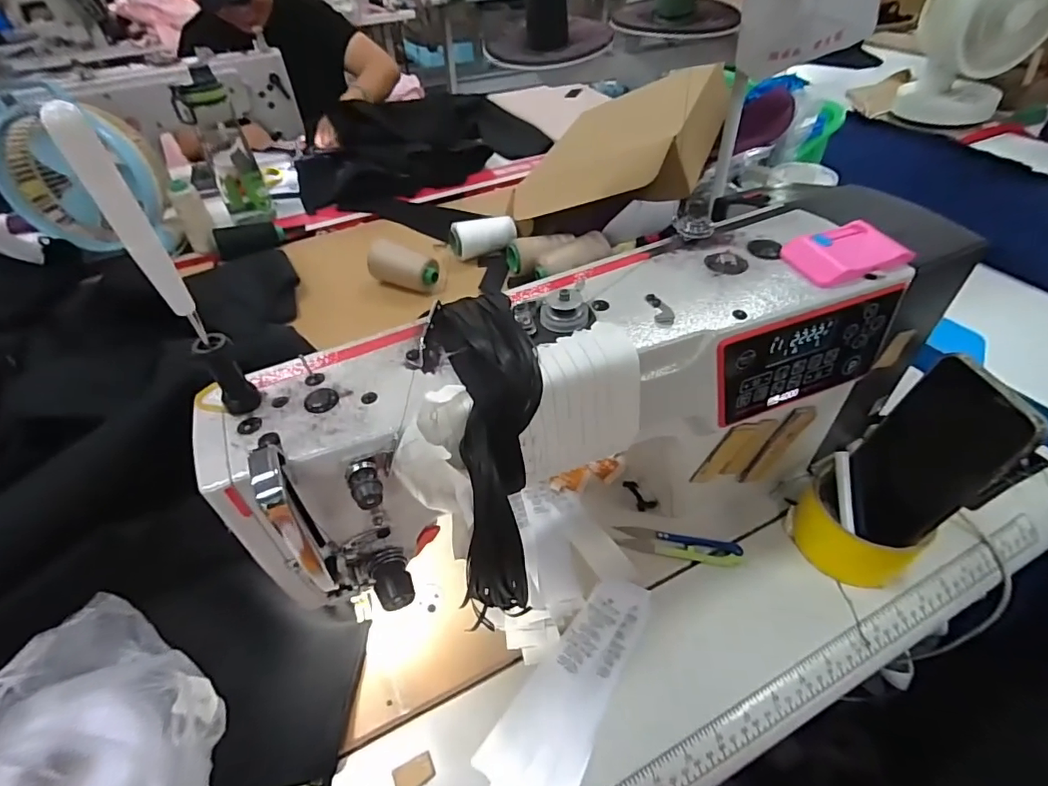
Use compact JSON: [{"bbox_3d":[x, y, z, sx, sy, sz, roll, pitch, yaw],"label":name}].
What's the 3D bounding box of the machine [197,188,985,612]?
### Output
[{"bbox_3d":[0.046,0.040,0.368,0.432,0.226,0.139,-17,45,-13],"label":"machine"}]

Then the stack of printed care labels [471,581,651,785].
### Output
[{"bbox_3d":[0.039,0.209,0.371,0.063,0.011,0.166,25,51,27],"label":"stack of printed care labels"}]

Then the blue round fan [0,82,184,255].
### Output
[{"bbox_3d":[-0.695,-0.349,0.803,0.216,0.225,0.106,-7,44,-3],"label":"blue round fan"}]

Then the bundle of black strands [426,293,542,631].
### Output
[{"bbox_3d":[-0.019,0.041,0.287,0.056,0.190,0.053,-3,4,-4],"label":"bundle of black strands"}]

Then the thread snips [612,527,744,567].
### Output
[{"bbox_3d":[0.132,0.127,0.434,0.100,0.012,0.024,7,45,11],"label":"thread snips"}]

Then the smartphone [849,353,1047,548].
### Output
[{"bbox_3d":[0.286,0.046,0.369,0.011,0.151,0.086,2,45,-7],"label":"smartphone"}]

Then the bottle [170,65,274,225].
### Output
[{"bbox_3d":[-0.509,-0.403,0.879,0.083,0.242,0.084,-24,47,-20],"label":"bottle"}]

